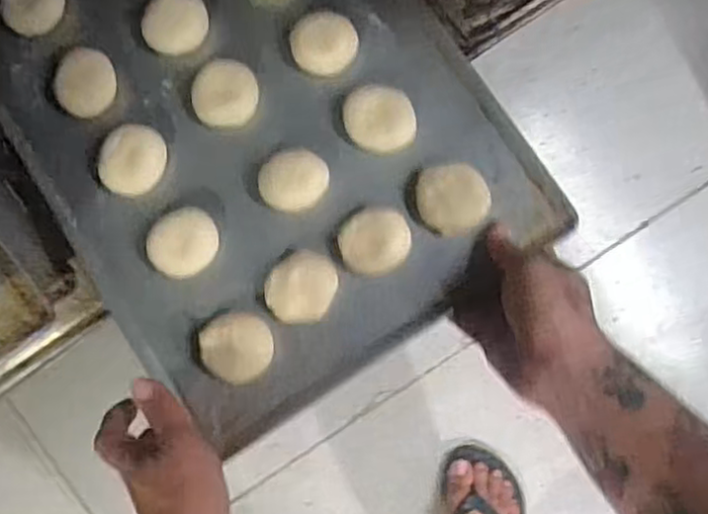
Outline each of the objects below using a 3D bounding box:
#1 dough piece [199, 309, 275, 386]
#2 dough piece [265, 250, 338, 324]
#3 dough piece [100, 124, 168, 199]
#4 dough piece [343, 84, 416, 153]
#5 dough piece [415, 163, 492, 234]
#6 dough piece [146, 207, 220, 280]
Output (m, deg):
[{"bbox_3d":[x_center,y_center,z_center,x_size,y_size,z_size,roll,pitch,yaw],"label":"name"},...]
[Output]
[{"bbox_3d":[-0.085,0.067,0.521,0.050,0.019,0.048,0,94,-1],"label":"dough piece"},{"bbox_3d":[-0.038,0.022,0.520,0.047,0.018,0.052,27,93,-3],"label":"dough piece"},{"bbox_3d":[-0.168,-0.074,0.540,0.046,0.023,0.053,14,92,-1],"label":"dough piece"},{"bbox_3d":[0.019,-0.103,0.533,0.051,0.012,0.051,-1,94,-1],"label":"dough piece"},{"bbox_3d":[0.072,-0.042,0.514,0.050,0.019,0.050,0,94,-1],"label":"dough piece"},{"bbox_3d":[-0.128,-0.011,0.535,0.048,0.012,0.052,0,94,-1],"label":"dough piece"}]

